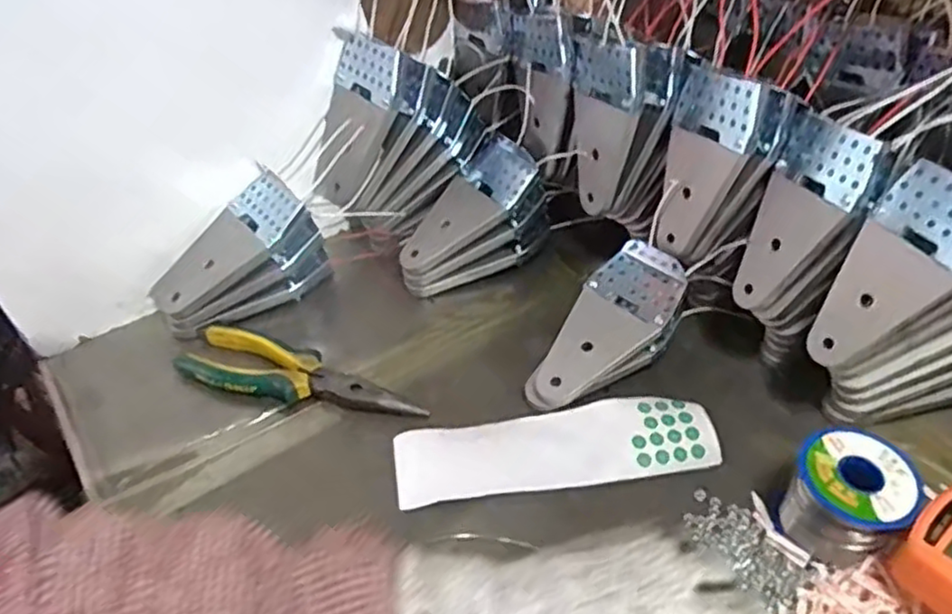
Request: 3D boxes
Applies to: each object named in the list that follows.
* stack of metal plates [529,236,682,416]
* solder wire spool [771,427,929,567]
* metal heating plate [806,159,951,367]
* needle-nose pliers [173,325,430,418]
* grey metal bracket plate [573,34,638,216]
[{"bbox_3d":[0.100,0.022,0.526,0.066,0.034,0.151,34,74,31],"label":"stack of metal plates"},{"bbox_3d":[0.227,0.117,0.421,0.061,0.061,0.063,-33,53,-28],"label":"solder wire spool"},{"bbox_3d":[0.258,-0.019,0.427,0.009,0.134,0.064,3,37,-37],"label":"metal heating plate"},{"bbox_3d":[-0.133,0.057,0.516,0.190,0.023,0.056,18,48,18],"label":"needle-nose pliers"},{"bbox_3d":[0.100,-0.133,0.527,0.015,0.129,0.067,-19,31,-28],"label":"grey metal bracket plate"}]

